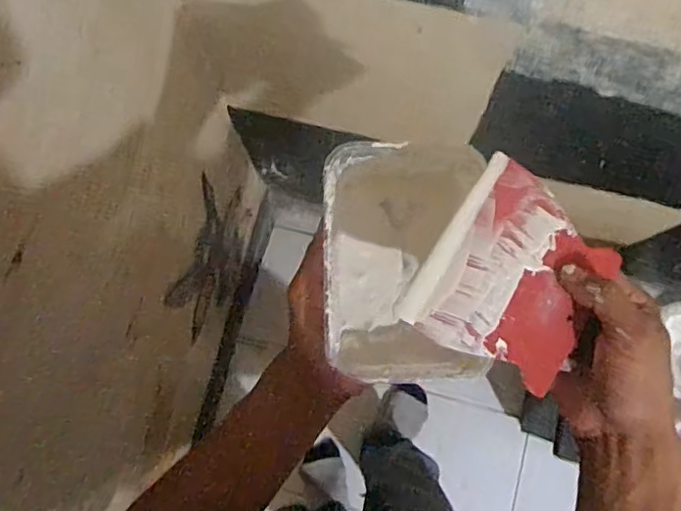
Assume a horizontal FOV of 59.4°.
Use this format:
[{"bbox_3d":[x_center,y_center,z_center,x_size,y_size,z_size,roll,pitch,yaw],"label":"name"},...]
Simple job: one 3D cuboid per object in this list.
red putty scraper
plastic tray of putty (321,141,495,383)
[{"bbox_3d":[0.110,0.013,0.373,0.104,0.004,0.119,32,81,-4],"label":"red putty scraper"},{"bbox_3d":[0.049,0.004,0.443,0.117,0.055,0.171,2,80,1],"label":"plastic tray of putty"}]

